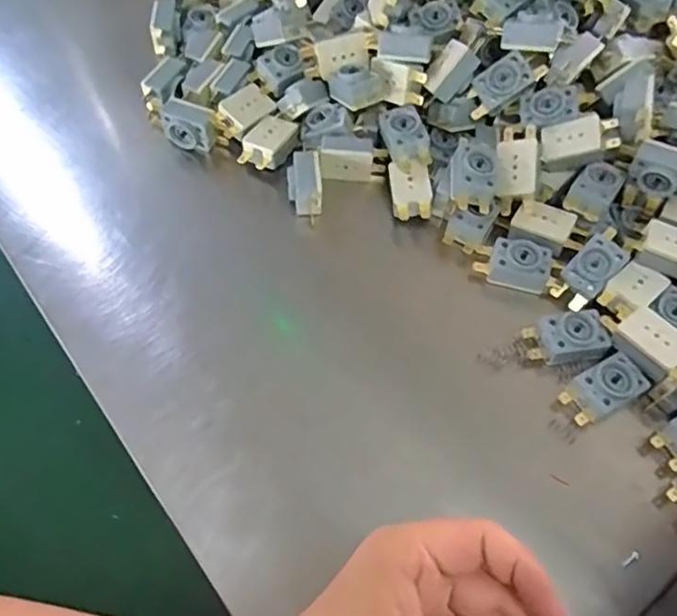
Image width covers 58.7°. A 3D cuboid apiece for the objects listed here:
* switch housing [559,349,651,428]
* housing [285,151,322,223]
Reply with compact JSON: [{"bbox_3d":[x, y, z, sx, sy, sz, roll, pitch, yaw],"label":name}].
[{"bbox_3d":[0.156,0.049,0.356,0.047,0.022,0.026,-27,64,-15],"label":"switch housing"},{"bbox_3d":[-0.023,-0.083,0.420,0.023,0.030,0.041,-4,61,-3],"label":"housing"}]

